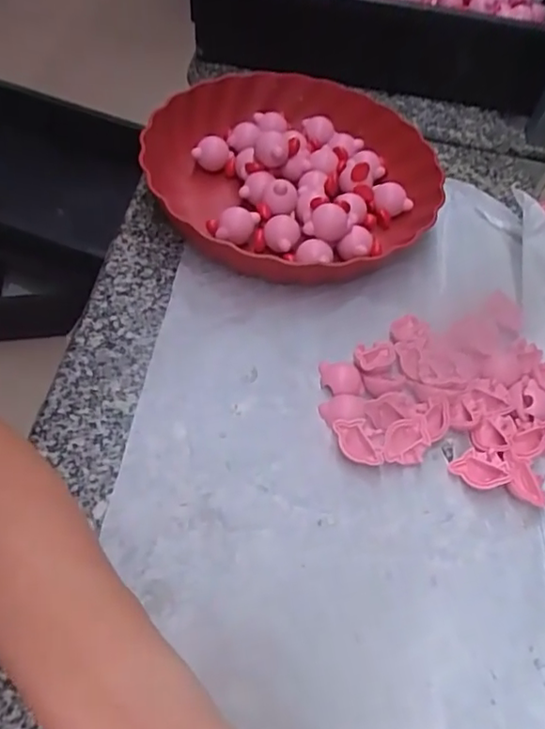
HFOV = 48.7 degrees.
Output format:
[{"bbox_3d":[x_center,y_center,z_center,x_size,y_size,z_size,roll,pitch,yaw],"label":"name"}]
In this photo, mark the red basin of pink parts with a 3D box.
[{"bbox_3d":[0.014,-0.167,0.514,0.242,0.050,0.221,2,54,-3],"label":"red basin of pink parts"}]

